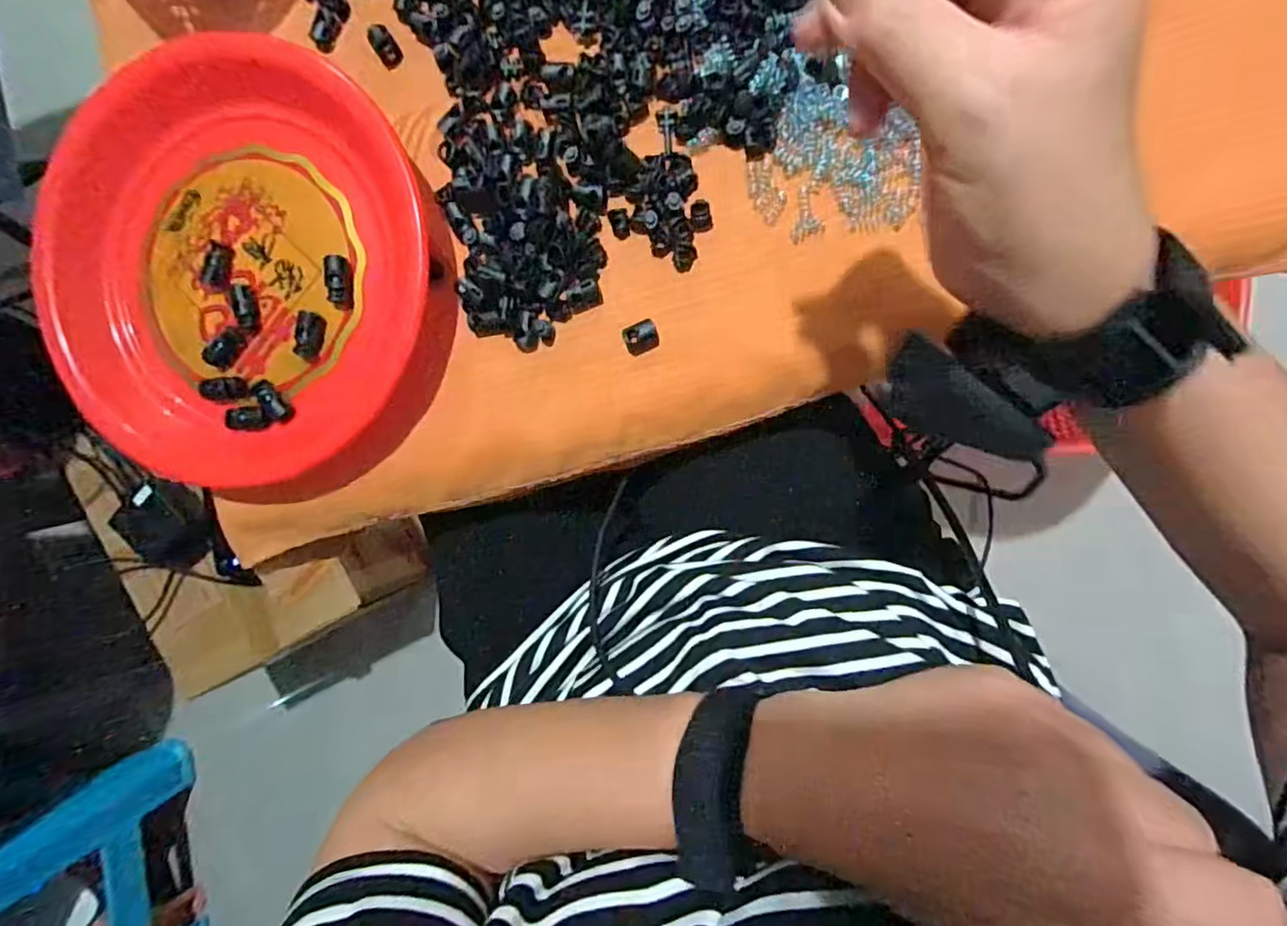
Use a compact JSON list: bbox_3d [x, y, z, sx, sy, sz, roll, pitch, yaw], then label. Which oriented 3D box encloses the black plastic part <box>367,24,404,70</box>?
[{"bbox_3d":[-0.162,-0.261,0.387,0.014,0.005,0.028,-34,87,7],"label":"black plastic part"}]

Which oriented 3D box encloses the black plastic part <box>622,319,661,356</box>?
[{"bbox_3d":[-0.001,-0.074,0.364,0.020,0.010,0.016,-25,89,7],"label":"black plastic part"}]

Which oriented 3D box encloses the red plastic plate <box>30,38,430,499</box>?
[{"bbox_3d":[-0.254,-0.126,0.383,0.247,0.036,0.267,0,92,7],"label":"red plastic plate"}]

